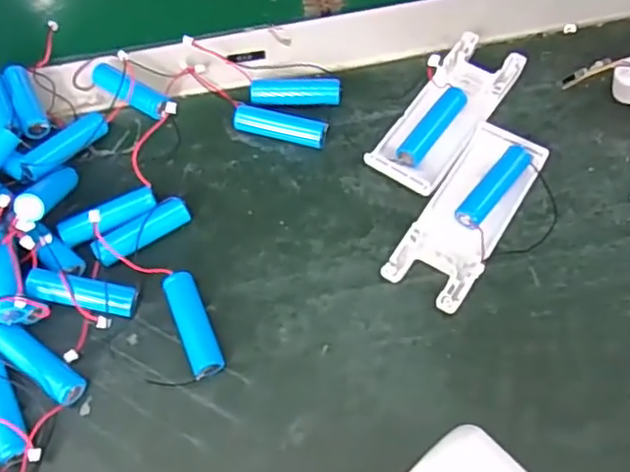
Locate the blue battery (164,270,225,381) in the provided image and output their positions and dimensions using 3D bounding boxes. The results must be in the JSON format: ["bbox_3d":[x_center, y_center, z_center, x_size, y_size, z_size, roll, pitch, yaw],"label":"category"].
[{"bbox_3d":[-0.058,0.041,0.306,0.014,0.011,0.052,-22,63,-8],"label":"blue battery"}]

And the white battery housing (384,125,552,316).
[{"bbox_3d":[0.077,-0.012,0.325,0.040,0.013,0.105,29,68,17],"label":"white battery housing"}]

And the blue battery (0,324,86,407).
[{"bbox_3d":[-0.128,0.059,0.298,0.048,0.012,0.014,32,69,18],"label":"blue battery"}]

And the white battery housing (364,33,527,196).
[{"bbox_3d":[0.071,-0.068,0.352,0.043,0.015,0.102,30,68,18],"label":"white battery housing"}]

